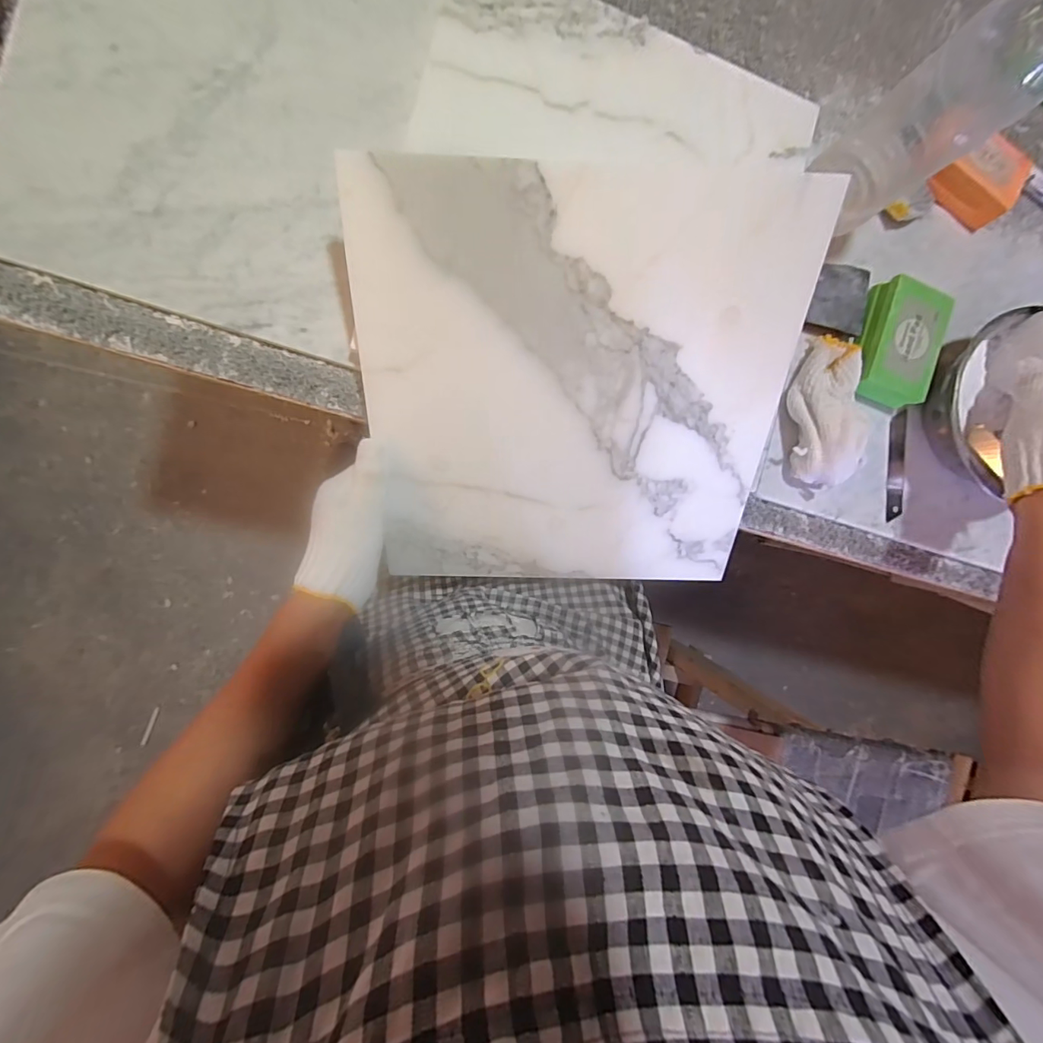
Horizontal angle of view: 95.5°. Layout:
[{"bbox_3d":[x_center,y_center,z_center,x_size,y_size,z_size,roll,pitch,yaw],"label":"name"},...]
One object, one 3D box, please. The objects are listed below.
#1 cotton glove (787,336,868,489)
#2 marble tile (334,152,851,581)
[{"bbox_3d":[0.259,-0.094,0.396,0.058,0.043,0.123,9,91,-10],"label":"cotton glove"},{"bbox_3d":[0.039,-0.081,0.353,0.297,0.009,0.296,2,121,-2],"label":"marble tile"}]

